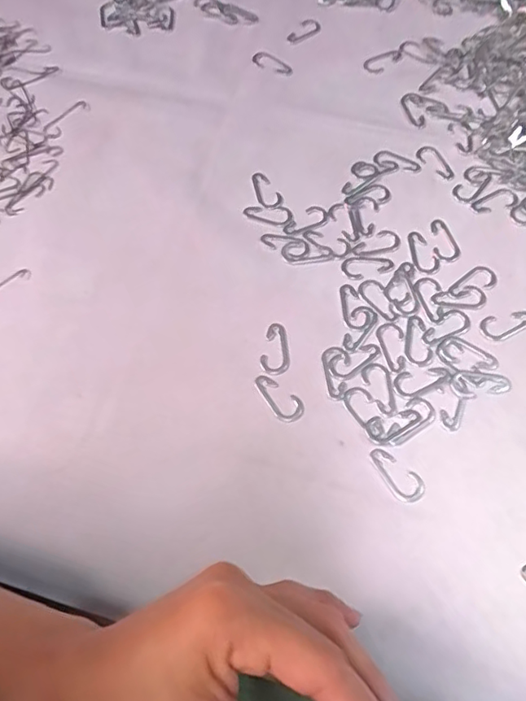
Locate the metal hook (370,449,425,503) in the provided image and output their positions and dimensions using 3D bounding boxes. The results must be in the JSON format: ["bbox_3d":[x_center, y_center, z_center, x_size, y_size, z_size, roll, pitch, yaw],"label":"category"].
[{"bbox_3d":[0.081,0.073,0.326,0.019,0.004,0.037,-28,67,-10],"label":"metal hook"}]

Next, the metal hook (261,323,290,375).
[{"bbox_3d":[0.007,-0.001,0.361,0.019,0.004,0.036,-6,65,0],"label":"metal hook"}]

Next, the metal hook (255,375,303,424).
[{"bbox_3d":[0.011,0.029,0.348,0.019,0.004,0.036,-30,68,-10],"label":"metal hook"}]

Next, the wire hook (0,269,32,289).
[{"bbox_3d":[-0.185,-0.046,0.388,0.041,0.004,0.010,-37,69,-13],"label":"wire hook"}]

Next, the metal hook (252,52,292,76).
[{"bbox_3d":[0.009,-0.253,0.478,0.036,0.004,0.022,14,61,-6],"label":"metal hook"}]

